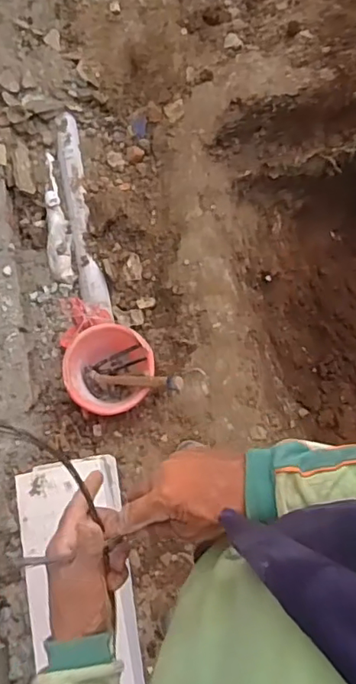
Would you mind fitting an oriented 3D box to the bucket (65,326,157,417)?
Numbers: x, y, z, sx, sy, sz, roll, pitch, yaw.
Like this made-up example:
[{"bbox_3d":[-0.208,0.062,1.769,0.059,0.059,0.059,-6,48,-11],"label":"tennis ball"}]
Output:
[{"bbox_3d":[-0.184,0.085,1.480,0.228,0.149,0.214,-40,77,-13],"label":"bucket"}]

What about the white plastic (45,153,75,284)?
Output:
[{"bbox_3d":[-0.382,-0.384,1.684,0.078,0.051,0.434,-10,73,-5],"label":"white plastic"}]

